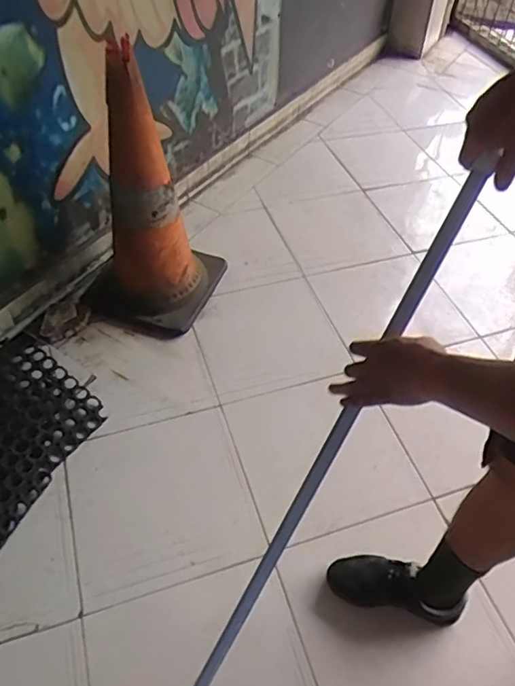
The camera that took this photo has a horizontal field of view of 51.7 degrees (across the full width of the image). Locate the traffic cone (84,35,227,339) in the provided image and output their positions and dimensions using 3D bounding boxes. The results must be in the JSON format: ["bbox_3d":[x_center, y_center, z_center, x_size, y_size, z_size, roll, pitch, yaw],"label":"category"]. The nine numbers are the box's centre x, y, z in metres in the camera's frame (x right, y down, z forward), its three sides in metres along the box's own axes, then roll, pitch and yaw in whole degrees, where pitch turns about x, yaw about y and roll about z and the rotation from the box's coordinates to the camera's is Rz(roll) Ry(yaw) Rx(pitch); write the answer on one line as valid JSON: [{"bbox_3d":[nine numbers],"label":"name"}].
[{"bbox_3d":[-0.318,-0.384,1.425,0.359,0.694,0.336,10,50,6],"label":"traffic cone"}]

